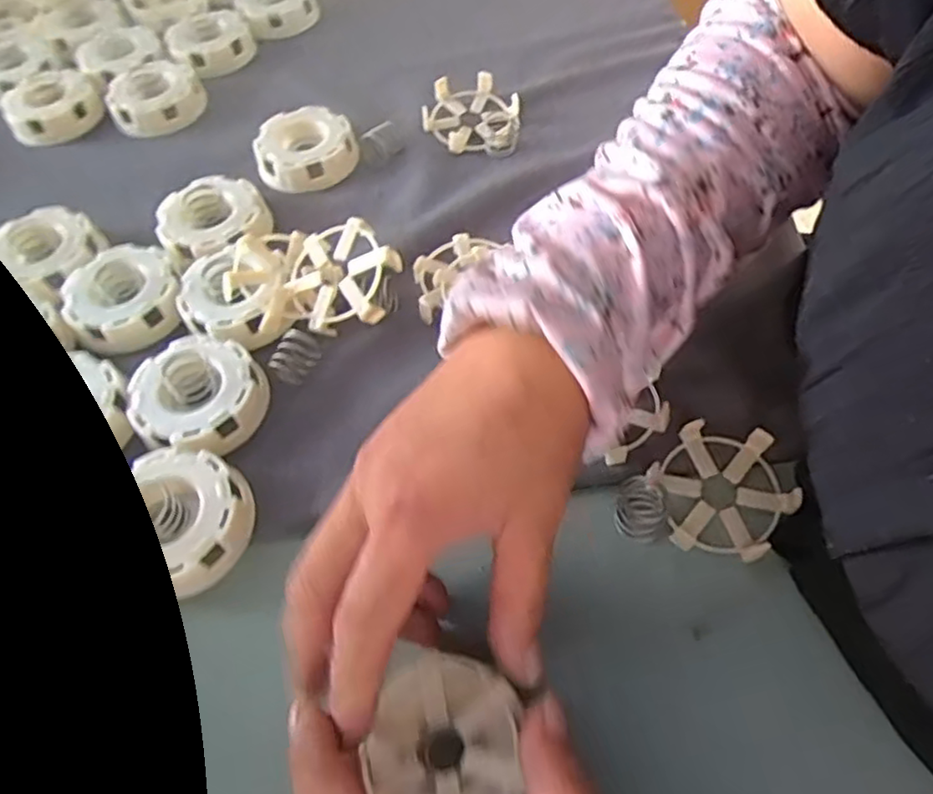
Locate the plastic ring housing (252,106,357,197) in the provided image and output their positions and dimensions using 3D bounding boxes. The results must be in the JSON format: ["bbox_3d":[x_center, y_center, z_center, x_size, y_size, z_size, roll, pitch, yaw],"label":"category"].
[{"bbox_3d":[-0.109,-0.168,0.451,0.067,0.025,0.058,-11,57,-3],"label":"plastic ring housing"}]

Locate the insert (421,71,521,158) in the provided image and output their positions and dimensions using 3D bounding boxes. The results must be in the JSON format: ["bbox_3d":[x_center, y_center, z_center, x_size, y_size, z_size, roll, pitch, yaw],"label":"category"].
[{"bbox_3d":[0.003,-0.197,0.460,0.065,0.022,0.062,0,57,4],"label":"insert"}]

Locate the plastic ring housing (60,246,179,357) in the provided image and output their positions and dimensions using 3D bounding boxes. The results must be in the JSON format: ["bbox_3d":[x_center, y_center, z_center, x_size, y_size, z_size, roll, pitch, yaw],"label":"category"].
[{"bbox_3d":[-0.199,-0.059,0.384,0.063,0.029,0.060,-27,60,-13],"label":"plastic ring housing"}]

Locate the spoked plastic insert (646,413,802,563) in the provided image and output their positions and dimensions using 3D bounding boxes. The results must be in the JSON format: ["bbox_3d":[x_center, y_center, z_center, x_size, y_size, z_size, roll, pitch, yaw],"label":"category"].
[{"bbox_3d":[0.116,0.041,0.303,0.057,0.018,0.064,-17,58,-6],"label":"spoked plastic insert"}]

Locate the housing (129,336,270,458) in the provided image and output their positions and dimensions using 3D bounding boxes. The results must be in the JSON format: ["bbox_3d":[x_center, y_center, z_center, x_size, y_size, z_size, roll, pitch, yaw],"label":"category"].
[{"bbox_3d":[-0.140,0.000,0.344,0.066,0.022,0.062,-2,57,3],"label":"housing"}]

